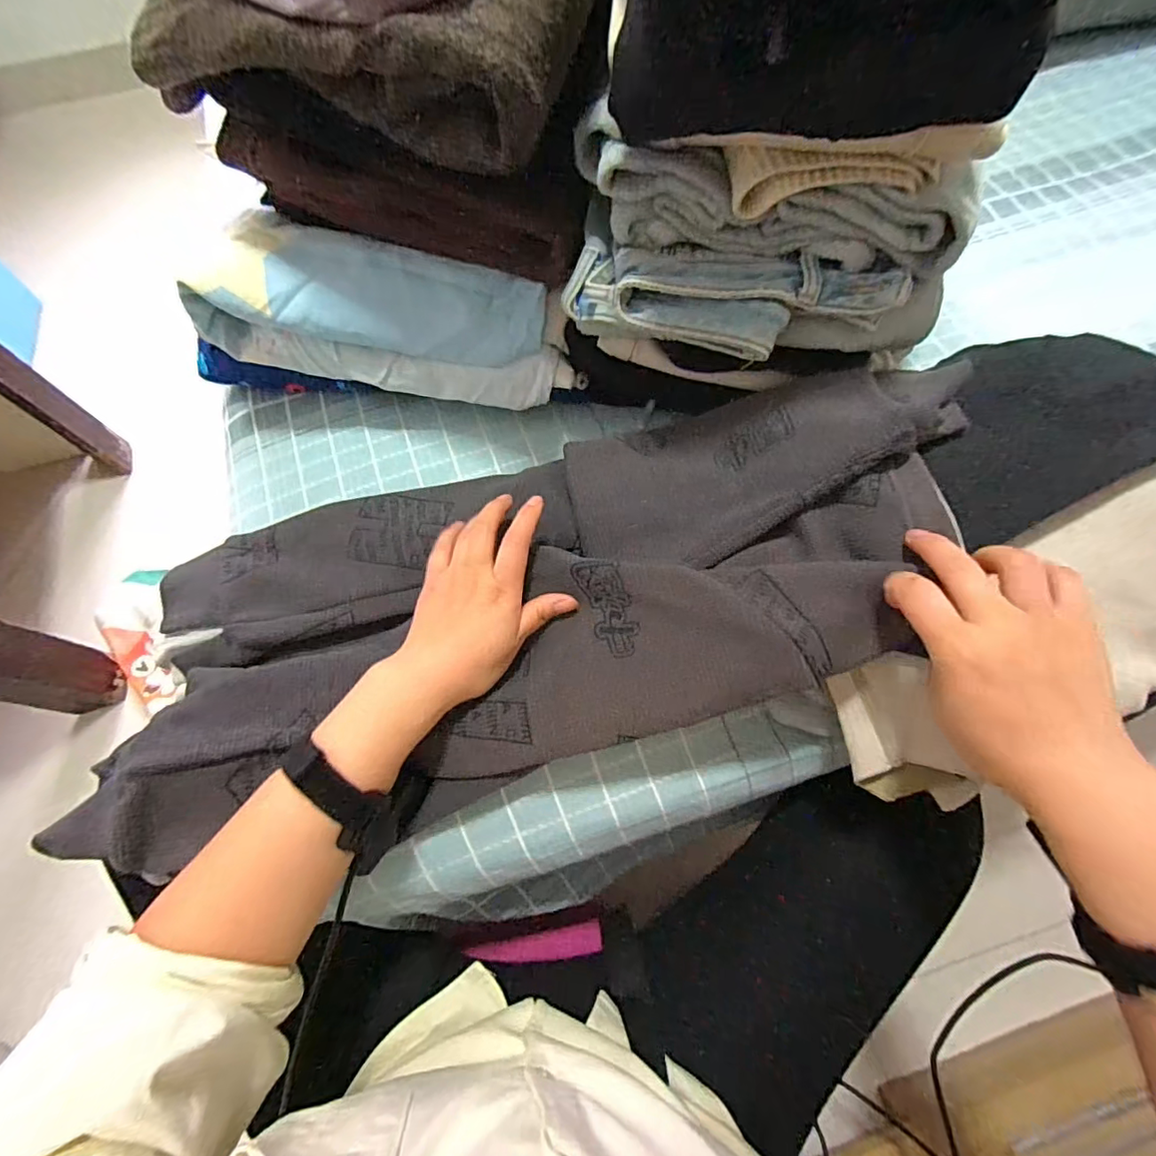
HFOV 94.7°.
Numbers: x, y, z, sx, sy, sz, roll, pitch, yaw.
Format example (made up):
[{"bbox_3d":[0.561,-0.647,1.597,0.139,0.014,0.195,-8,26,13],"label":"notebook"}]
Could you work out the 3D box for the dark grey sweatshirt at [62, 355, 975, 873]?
[{"bbox_3d":[-0.039,0.005,0.395,0.596,0.077,0.254,-16,68,5],"label":"dark grey sweatshirt"}]

